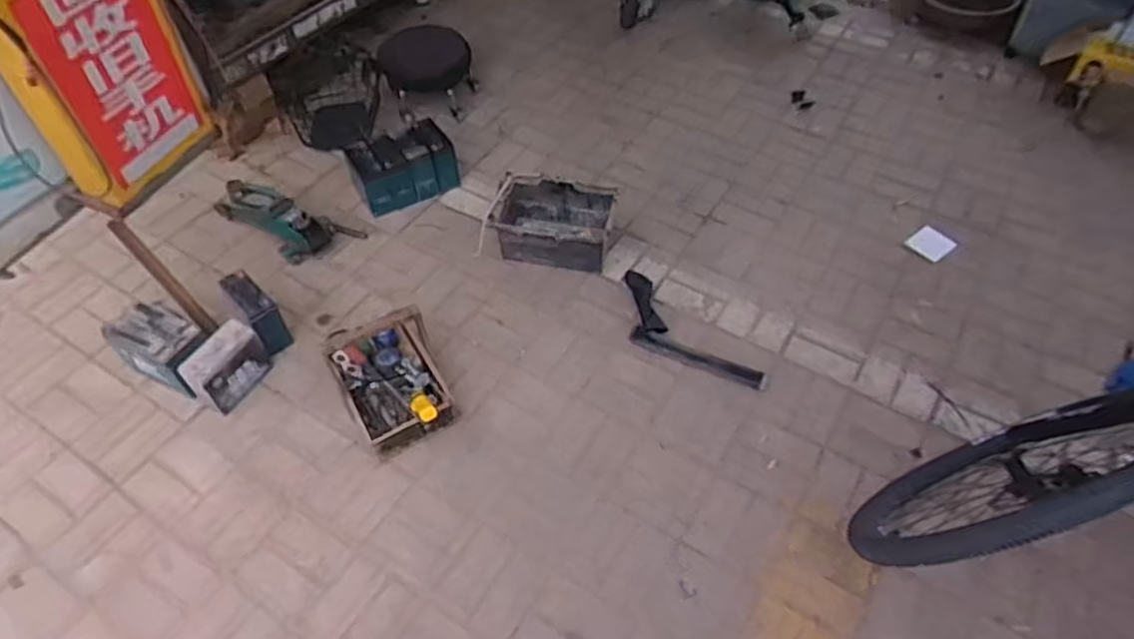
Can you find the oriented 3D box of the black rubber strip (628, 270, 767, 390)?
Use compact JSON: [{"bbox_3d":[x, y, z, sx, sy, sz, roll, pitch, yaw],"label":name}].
[{"bbox_3d":[0.294,0.057,1.850,0.185,0.045,0.485,-34,64,-23],"label":"black rubber strip"}]

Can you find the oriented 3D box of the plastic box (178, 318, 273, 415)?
[{"bbox_3d":[-0.842,0.110,1.715,0.121,0.132,0.179,28,57,21],"label":"plastic box"}]

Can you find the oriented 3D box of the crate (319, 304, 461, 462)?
[{"bbox_3d":[-0.417,0.127,1.629,0.232,0.229,0.283,-23,56,-17],"label":"crate"}]

